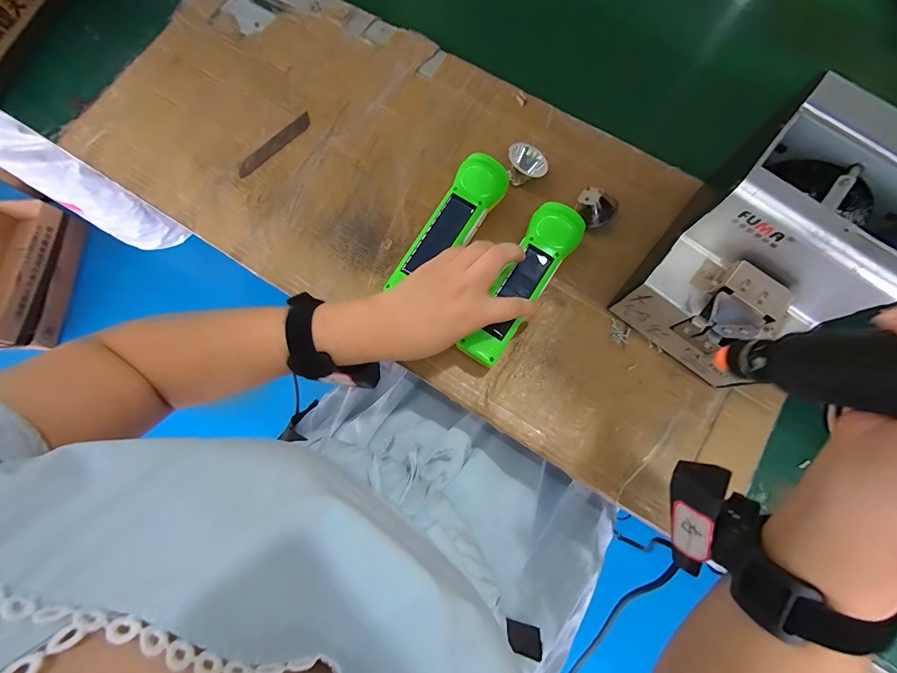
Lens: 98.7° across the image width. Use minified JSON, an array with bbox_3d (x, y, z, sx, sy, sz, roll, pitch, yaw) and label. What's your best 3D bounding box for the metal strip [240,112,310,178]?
[{"bbox_3d":[-0.195,-0.215,0.432,0.100,0.004,0.019,-44,80,-9],"label":"metal strip"}]

